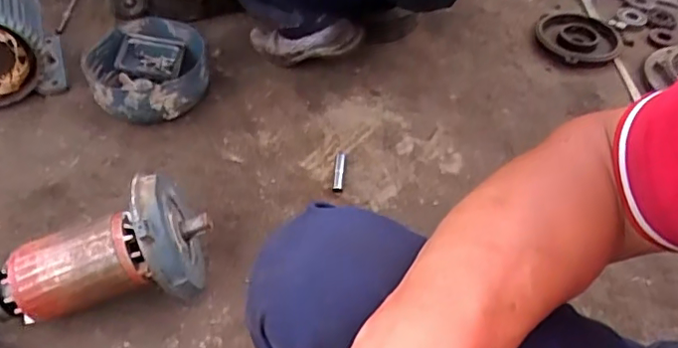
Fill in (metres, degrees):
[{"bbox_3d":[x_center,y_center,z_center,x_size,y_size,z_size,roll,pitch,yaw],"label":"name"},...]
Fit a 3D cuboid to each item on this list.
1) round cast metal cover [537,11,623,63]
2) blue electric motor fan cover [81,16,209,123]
[{"bbox_3d":[0.502,-0.295,1.203,0.158,0.024,0.169,3,47,-3],"label":"round cast metal cover"},{"bbox_3d":[-0.363,-0.189,1.085,0.221,0.093,0.214,-7,48,-12],"label":"blue electric motor fan cover"}]

